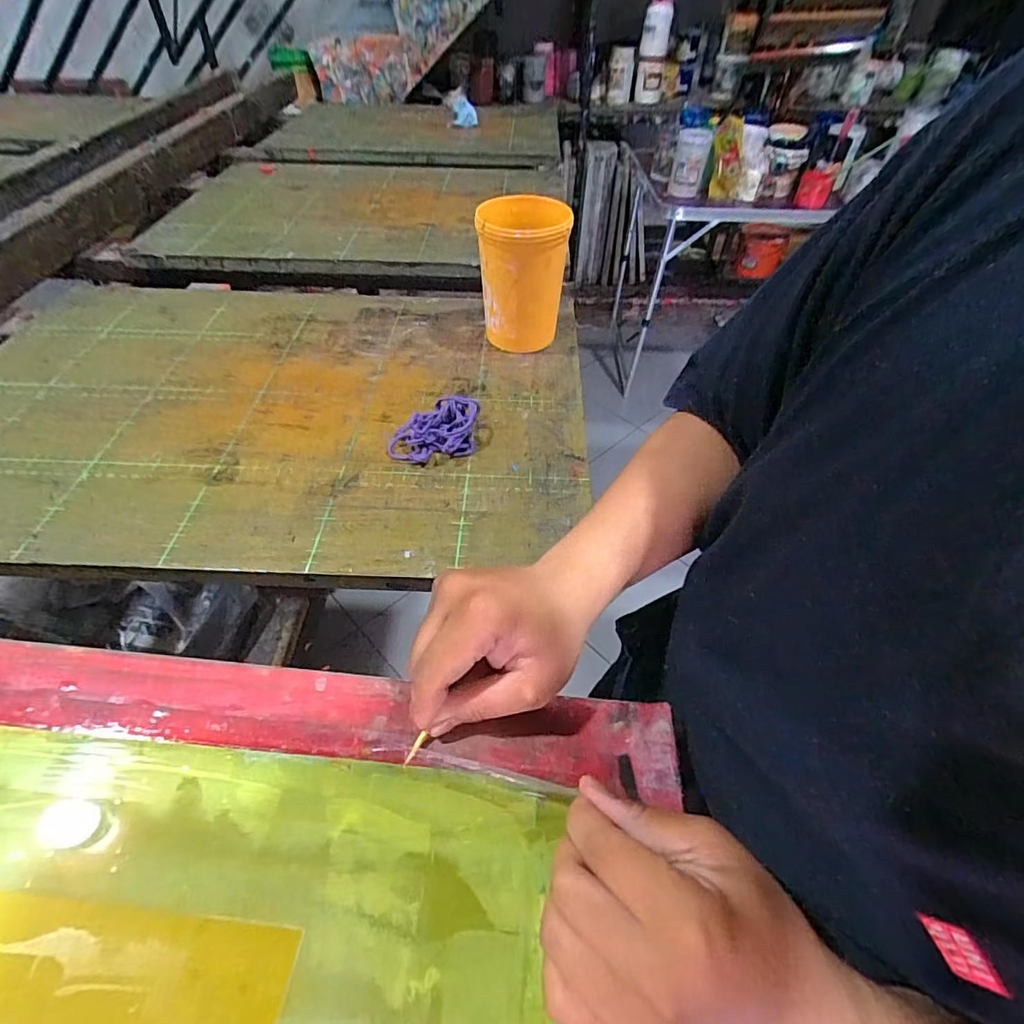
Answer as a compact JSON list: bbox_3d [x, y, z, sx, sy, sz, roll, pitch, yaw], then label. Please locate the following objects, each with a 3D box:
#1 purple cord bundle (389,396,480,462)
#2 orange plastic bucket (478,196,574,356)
[{"bbox_3d":[-0.065,-0.071,0.426,0.071,0.029,0.053,-1,49,-2],"label":"purple cord bundle"},{"bbox_3d":[0.011,-0.234,0.511,0.084,0.124,0.096,-1,48,-1],"label":"orange plastic bucket"}]

